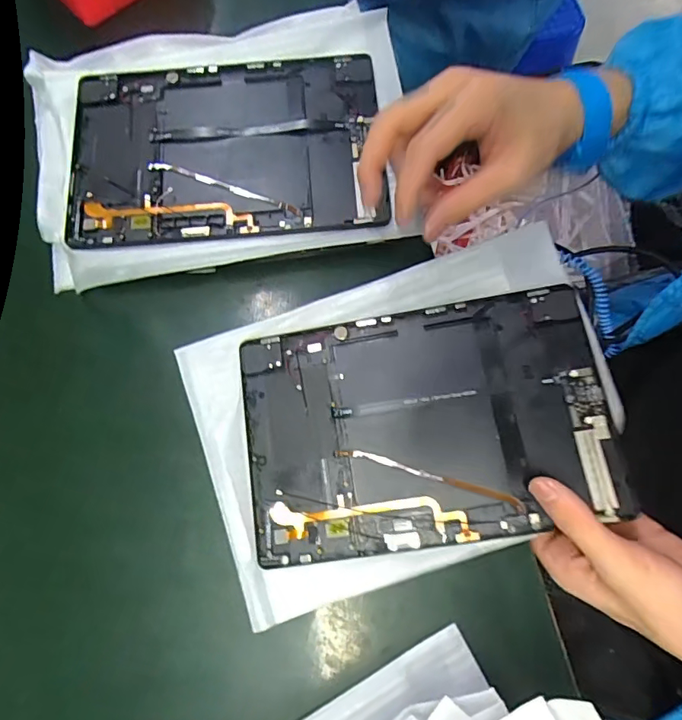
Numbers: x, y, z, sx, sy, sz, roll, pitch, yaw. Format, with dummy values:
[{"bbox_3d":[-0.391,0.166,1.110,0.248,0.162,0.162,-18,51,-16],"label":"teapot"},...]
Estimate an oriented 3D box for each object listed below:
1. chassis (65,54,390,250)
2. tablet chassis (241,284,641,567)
[{"bbox_3d":[-0.089,-0.172,0.384,0.240,0.008,0.164,-7,74,0],"label":"chassis"},{"bbox_3d":[0.053,0.041,0.324,0.232,0.005,0.152,-9,74,5],"label":"tablet chassis"}]

